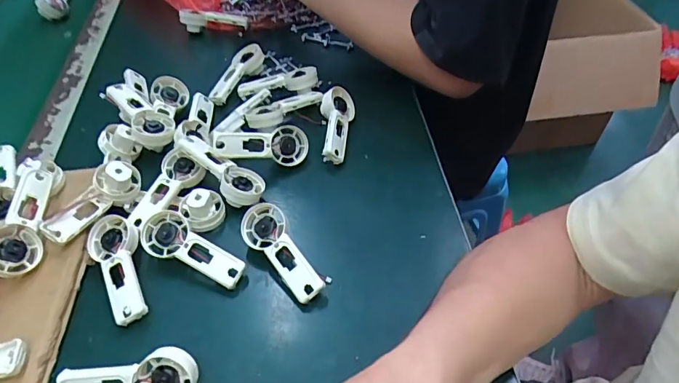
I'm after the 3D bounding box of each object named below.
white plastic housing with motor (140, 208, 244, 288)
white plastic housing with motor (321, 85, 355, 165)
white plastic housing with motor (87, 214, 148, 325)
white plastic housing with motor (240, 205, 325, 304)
[{"bbox_3d":[-0.126,0.050,0.385,0.094,0.030,0.036,25,54,21],"label":"white plastic housing with motor"},{"bbox_3d":[-0.003,-0.074,0.481,0.036,0.033,0.086,2,49,3],"label":"white plastic housing with motor"},{"bbox_3d":[-0.178,0.060,0.374,0.039,0.025,0.095,-26,54,-20],"label":"white plastic housing with motor"},{"bbox_3d":[-0.047,0.052,0.387,0.038,0.020,0.094,-41,65,0],"label":"white plastic housing with motor"}]

